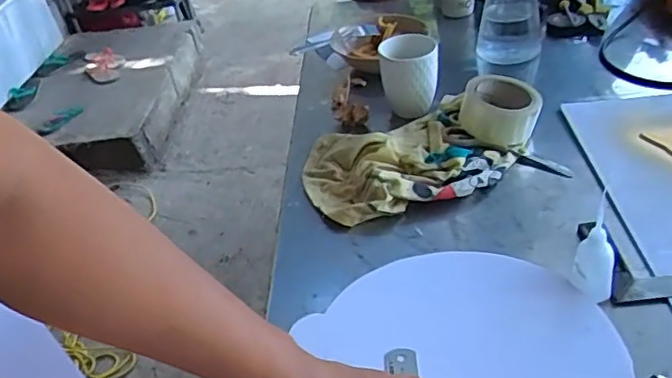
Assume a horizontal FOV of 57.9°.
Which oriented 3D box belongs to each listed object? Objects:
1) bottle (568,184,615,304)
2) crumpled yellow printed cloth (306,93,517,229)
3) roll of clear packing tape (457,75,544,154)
[{"bbox_3d":[0.247,0.060,0.576,0.027,0.096,0.041,-24,41,-23],"label":"bottle"},{"bbox_3d":[0.087,-0.046,0.813,0.264,0.031,0.203,-12,38,-10],"label":"crumpled yellow printed cloth"},{"bbox_3d":[0.224,-0.103,0.840,0.101,0.066,0.104,-3,37,2],"label":"roll of clear packing tape"}]

